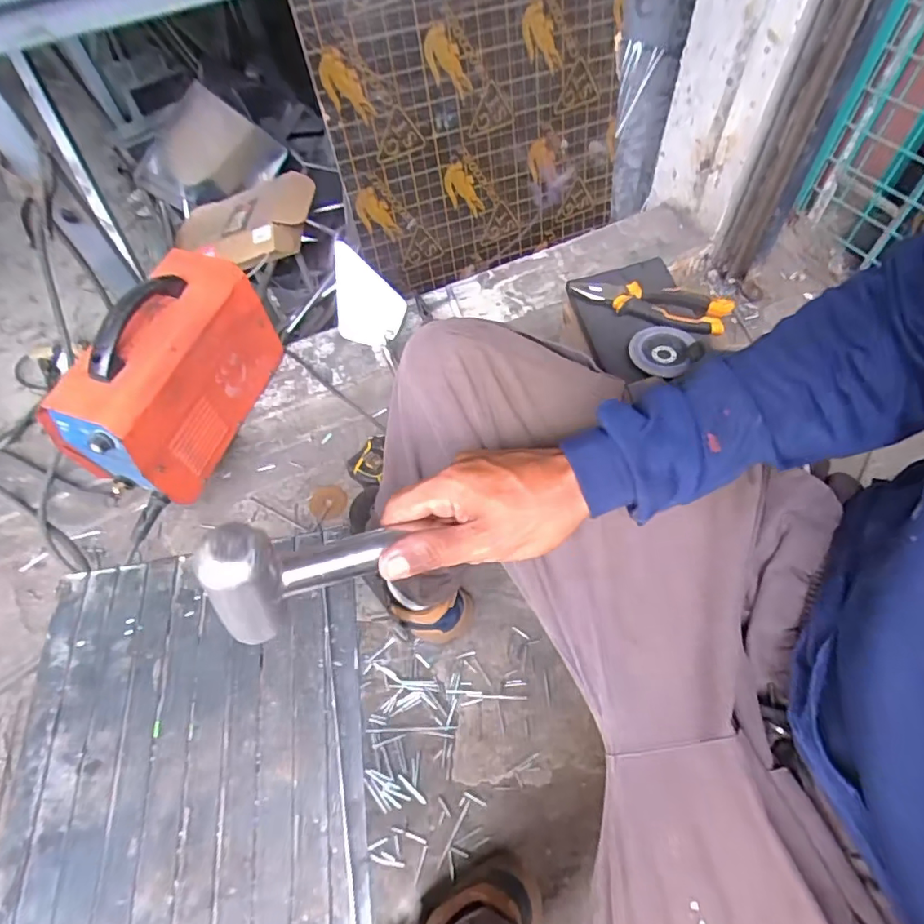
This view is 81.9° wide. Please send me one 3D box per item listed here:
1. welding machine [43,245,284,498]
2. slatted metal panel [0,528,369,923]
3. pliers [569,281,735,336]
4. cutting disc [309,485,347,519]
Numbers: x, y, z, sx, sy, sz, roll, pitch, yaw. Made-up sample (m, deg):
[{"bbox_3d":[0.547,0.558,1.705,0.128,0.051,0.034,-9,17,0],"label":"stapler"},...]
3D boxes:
[{"bbox_3d":[-0.433,-0.135,0.800,0.146,0.224,0.329,19,62,14],"label":"welding machine"},{"bbox_3d":[-0.196,0.225,0.377,0.247,0.009,0.339,-9,60,-2],"label":"slatted metal panel"},{"bbox_3d":[0.238,-0.203,0.679,0.193,0.022,0.055,19,62,14],"label":"pliers"},{"bbox_3d":[-0.232,0.069,0.928,0.064,0.011,0.064,0,62,1],"label":"cutting disc"}]

